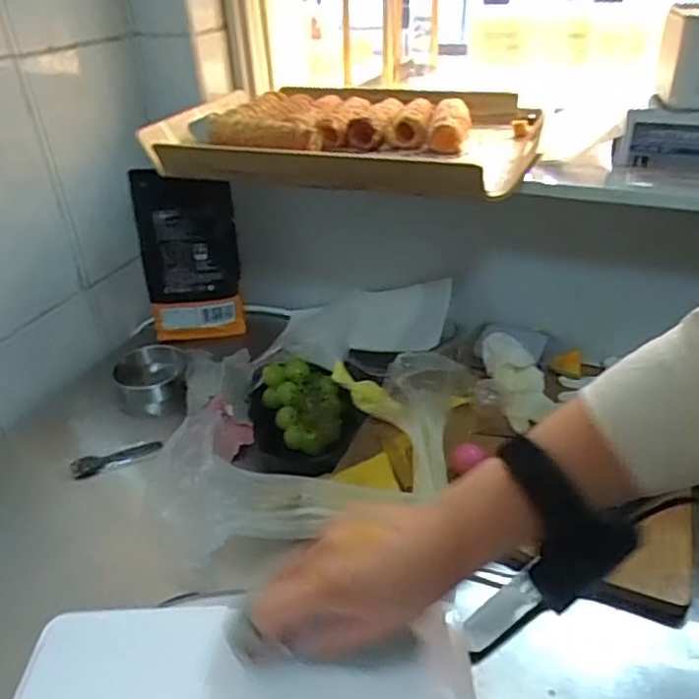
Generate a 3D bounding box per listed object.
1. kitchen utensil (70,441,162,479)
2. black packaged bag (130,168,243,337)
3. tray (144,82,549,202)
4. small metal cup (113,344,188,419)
[{"bbox_3d":[-0.279,0.128,0.729,0.103,0.016,0.026,-15,35,-18],"label":"kitchen utensil"},{"bbox_3d":[-0.229,-0.130,0.895,0.133,0.233,0.061,-3,33,0],"label":"black packaged bag"},{"bbox_3d":[0.004,-0.255,0.728,0.421,0.051,0.324,9,35,17],"label":"tray"},{"bbox_3d":[-0.279,0.046,0.865,0.096,0.069,0.087,-10,34,-10],"label":"small metal cup"}]

